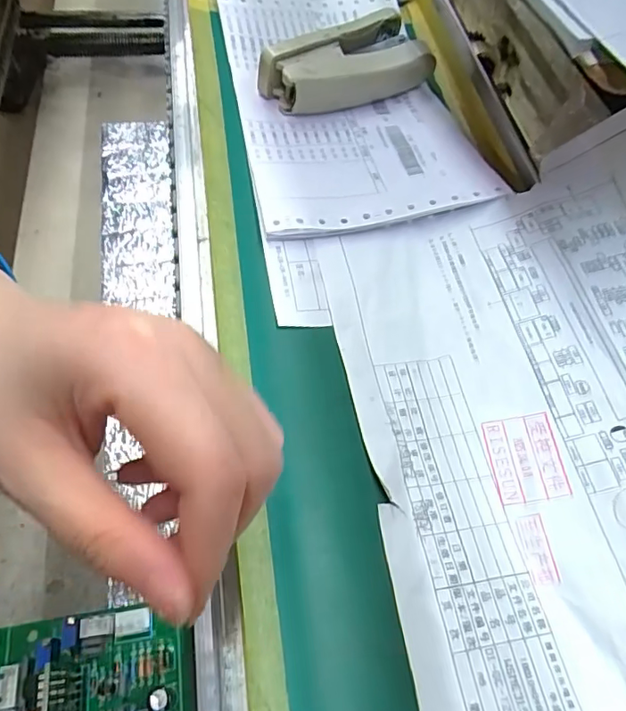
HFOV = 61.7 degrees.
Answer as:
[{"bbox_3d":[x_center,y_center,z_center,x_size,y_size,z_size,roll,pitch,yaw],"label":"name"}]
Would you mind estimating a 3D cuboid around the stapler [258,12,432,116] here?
[{"bbox_3d":[0.022,-0.191,0.340,0.113,0.035,0.044,-29,67,-20],"label":"stapler"}]

